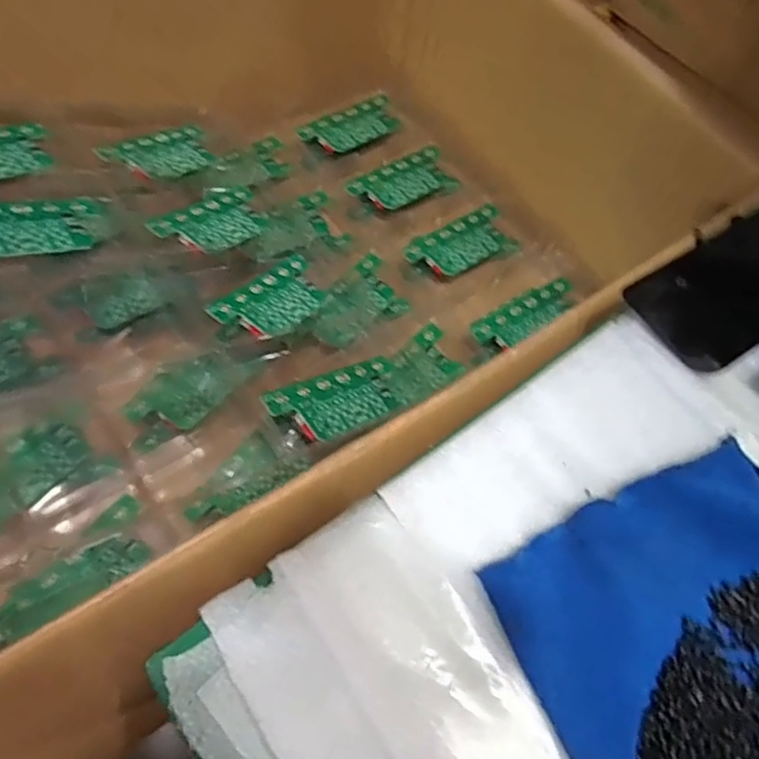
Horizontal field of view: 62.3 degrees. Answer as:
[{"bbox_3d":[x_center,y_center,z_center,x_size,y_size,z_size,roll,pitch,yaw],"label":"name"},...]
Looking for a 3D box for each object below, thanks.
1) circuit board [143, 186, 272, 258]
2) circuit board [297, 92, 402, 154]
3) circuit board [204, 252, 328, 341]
[{"bbox_3d":[-0.147,-0.143,0.571,0.057,0.007,0.126,38,40,-4],"label":"circuit board"},{"bbox_3d":[-0.027,-0.299,0.739,0.129,0.018,0.058,-37,72,-24],"label":"circuit board"},{"bbox_3d":[-0.084,-0.070,0.544,0.054,0.011,0.141,38,38,0],"label":"circuit board"}]

